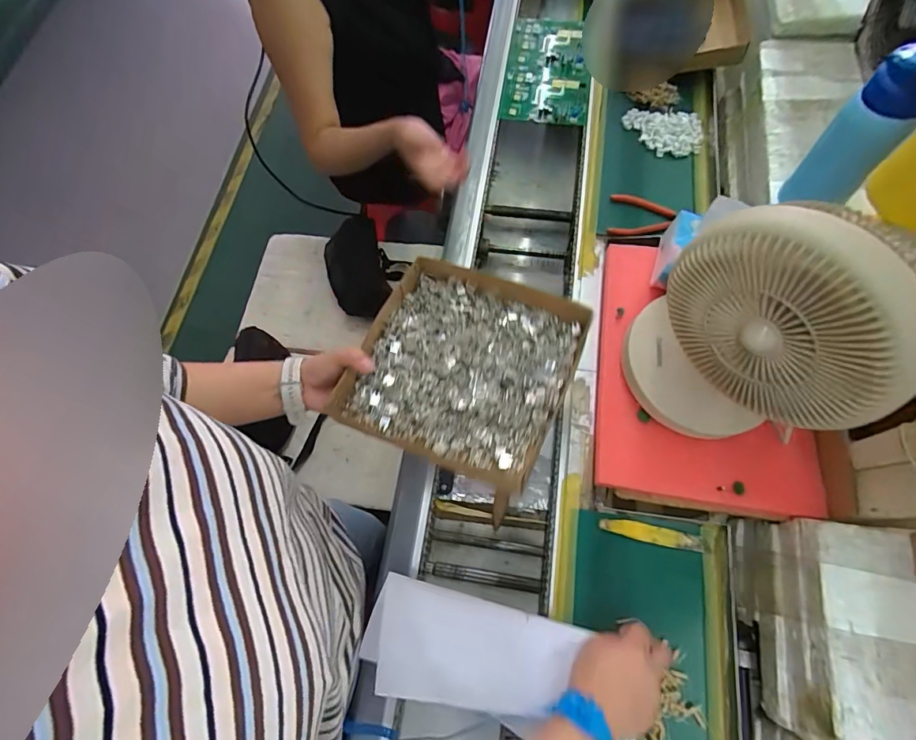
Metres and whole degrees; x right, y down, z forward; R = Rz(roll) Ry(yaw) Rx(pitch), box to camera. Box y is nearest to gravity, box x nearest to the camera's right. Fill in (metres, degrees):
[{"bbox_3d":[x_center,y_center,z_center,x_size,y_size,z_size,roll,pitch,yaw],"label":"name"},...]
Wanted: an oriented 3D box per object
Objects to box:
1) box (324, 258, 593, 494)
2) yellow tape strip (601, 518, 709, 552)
[{"bbox_3d":[0.006,-0.008,0.491,0.215,0.040,0.218,21,72,10],"label":"box"},{"bbox_3d":[0.242,0.205,0.565,0.129,0.010,0.022,11,70,7],"label":"yellow tape strip"}]

